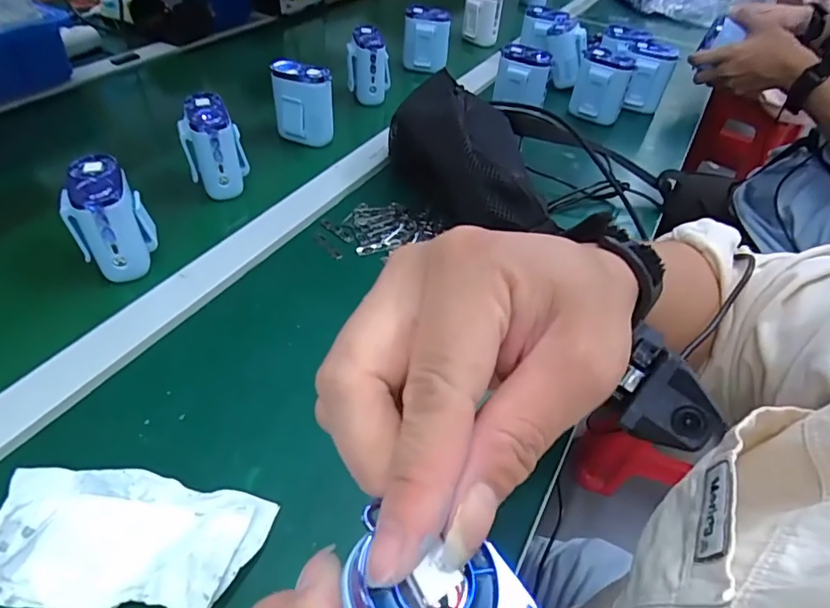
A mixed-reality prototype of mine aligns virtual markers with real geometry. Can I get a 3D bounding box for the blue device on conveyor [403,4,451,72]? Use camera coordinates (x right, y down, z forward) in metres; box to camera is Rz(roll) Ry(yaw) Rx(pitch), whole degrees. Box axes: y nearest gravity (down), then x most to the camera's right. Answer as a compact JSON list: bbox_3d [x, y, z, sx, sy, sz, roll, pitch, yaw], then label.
[{"bbox_3d":[0.017,-0.412,0.788,0.066,0.083,0.051,2,45,-4],"label":"blue device on conveyor"}]

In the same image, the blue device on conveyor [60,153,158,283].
[{"bbox_3d":[-0.250,-0.065,0.421,0.057,0.091,0.059,-21,51,-25],"label":"blue device on conveyor"}]

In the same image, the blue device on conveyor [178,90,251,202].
[{"bbox_3d":[-0.200,-0.152,0.512,0.055,0.093,0.056,-13,48,-18],"label":"blue device on conveyor"}]

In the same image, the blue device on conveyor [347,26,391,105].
[{"bbox_3d":[-0.063,-0.320,0.696,0.057,0.097,0.044,2,45,-4],"label":"blue device on conveyor"}]

